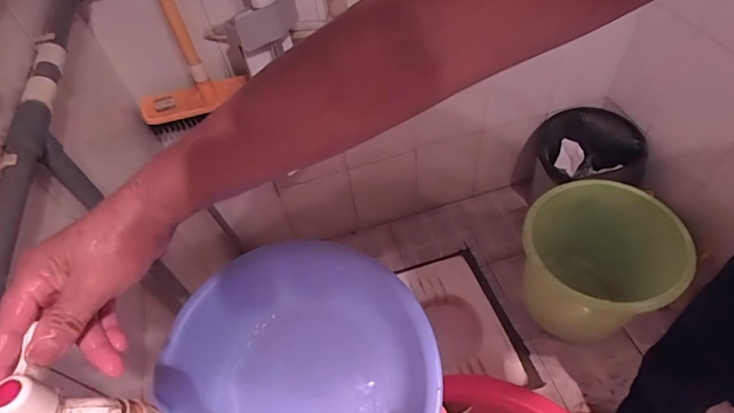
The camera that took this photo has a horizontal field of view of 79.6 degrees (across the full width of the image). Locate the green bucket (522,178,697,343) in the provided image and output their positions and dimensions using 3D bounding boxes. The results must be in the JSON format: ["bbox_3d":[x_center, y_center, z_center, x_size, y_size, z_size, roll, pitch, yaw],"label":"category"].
[{"bbox_3d":[0.552,0.159,1.118,0.338,0.349,0.324,-3,52,4],"label":"green bucket"}]

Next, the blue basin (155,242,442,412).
[{"bbox_3d":[-0.081,0.242,0.567,0.328,0.130,0.306,-2,52,3],"label":"blue basin"}]

